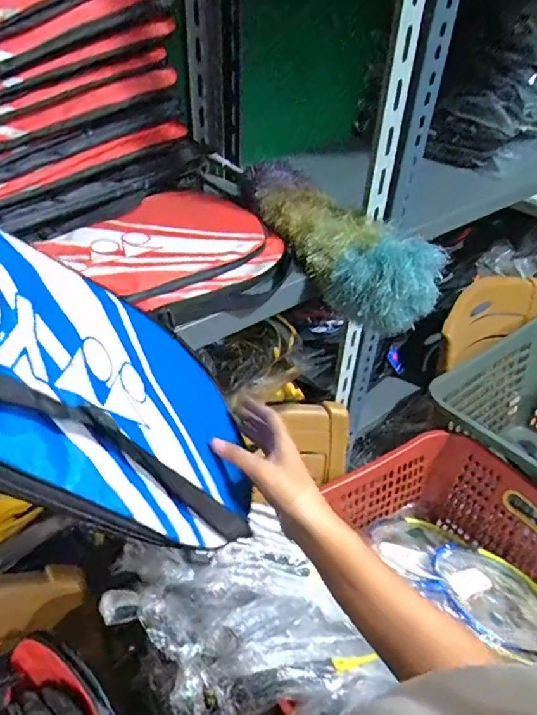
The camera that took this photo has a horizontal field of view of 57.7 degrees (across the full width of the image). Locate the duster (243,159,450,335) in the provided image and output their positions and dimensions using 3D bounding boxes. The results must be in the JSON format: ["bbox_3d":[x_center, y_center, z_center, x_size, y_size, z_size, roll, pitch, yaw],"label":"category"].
[{"bbox_3d":[0.078,-0.163,0.668,0.127,0.100,0.329,-20,45,-26],"label":"duster"}]

